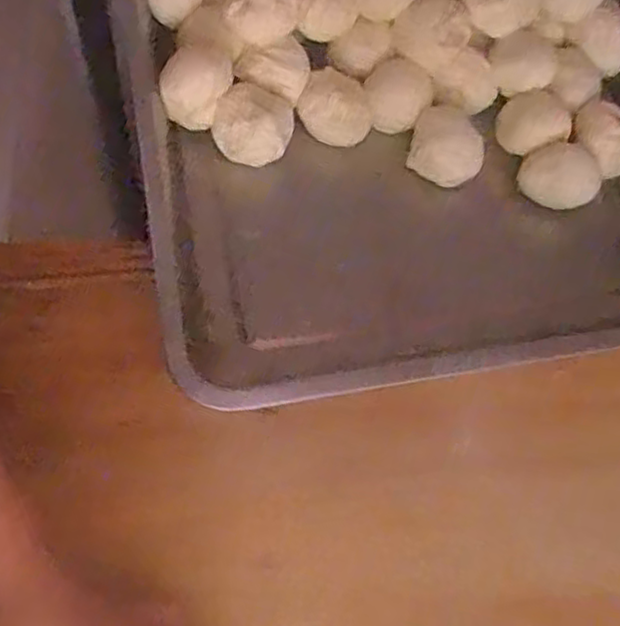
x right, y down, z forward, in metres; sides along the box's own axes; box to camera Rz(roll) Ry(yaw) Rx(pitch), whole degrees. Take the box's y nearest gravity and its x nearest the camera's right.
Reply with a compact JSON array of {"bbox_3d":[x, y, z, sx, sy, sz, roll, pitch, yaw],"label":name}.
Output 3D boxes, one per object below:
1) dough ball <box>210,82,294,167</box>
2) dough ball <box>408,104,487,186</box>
[{"bbox_3d":[-0.039,-0.128,0.526,0.050,0.050,0.044,18,68,1],"label":"dough ball"},{"bbox_3d":[0.100,-0.119,0.546,0.053,0.043,0.039,23,69,3],"label":"dough ball"}]

